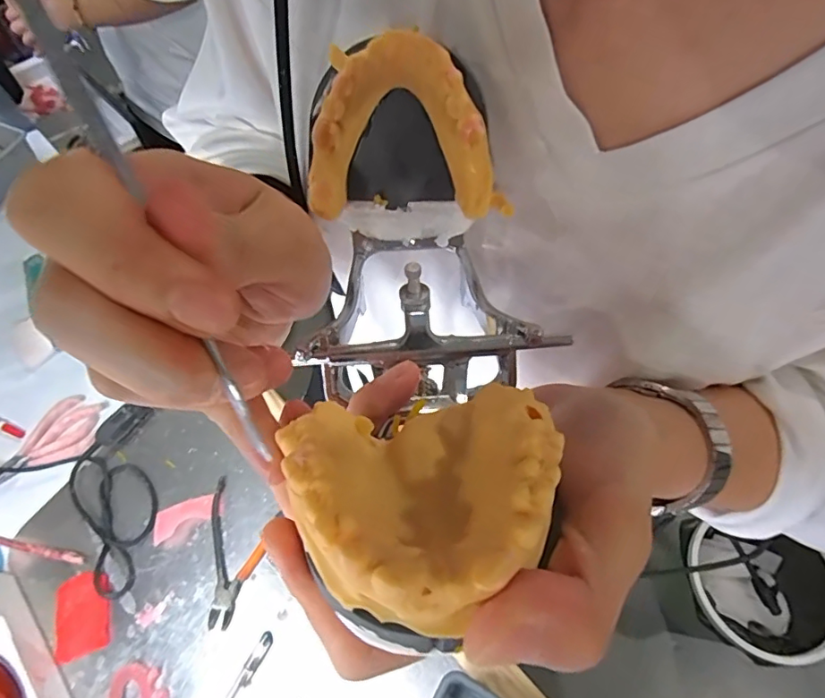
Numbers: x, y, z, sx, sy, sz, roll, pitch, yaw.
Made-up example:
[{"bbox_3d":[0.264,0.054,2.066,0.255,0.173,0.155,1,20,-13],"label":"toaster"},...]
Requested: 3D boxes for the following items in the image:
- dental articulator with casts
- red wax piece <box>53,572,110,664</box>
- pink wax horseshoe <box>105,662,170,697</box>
[{"bbox_3d":[0.002,-0.013,0.165,0.071,0.081,0.179,-2,55,-1],"label":"dental articulator with casts"},{"bbox_3d":[-0.340,0.270,0.546,0.050,0.005,0.078,-16,61,-6],"label":"red wax piece"},{"bbox_3d":[-0.260,0.319,0.504,0.059,0.006,0.040,-7,61,-2],"label":"pink wax horseshoe"}]

